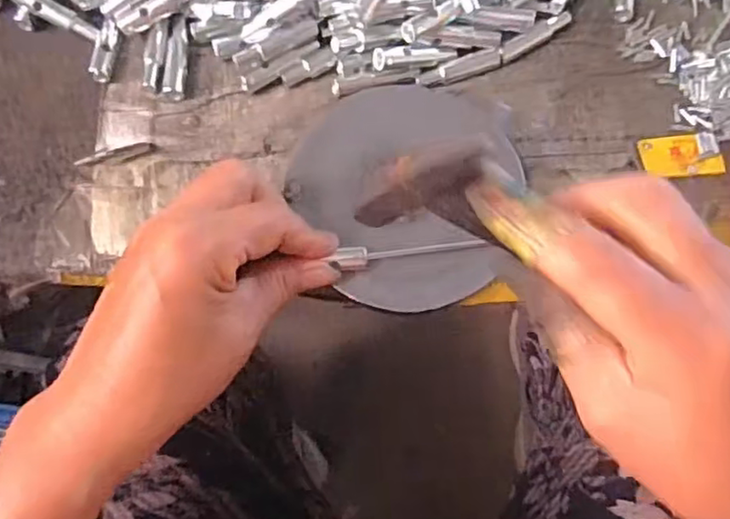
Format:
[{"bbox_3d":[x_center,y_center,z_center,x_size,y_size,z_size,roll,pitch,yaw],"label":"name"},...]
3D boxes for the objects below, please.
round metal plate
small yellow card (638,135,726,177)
[{"bbox_3d":[0.023,-0.037,0.341,0.121,0.012,0.129,0,71,-1],"label":"round metal plate"},{"bbox_3d":[0.176,-0.058,0.352,0.044,0.004,0.024,-3,76,-1],"label":"small yellow card"}]

